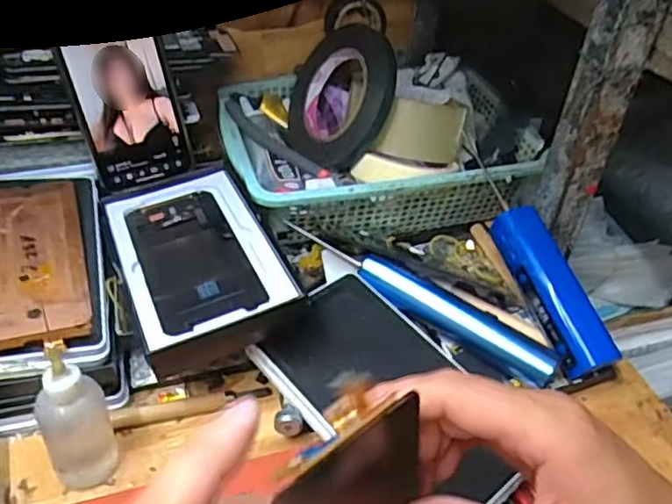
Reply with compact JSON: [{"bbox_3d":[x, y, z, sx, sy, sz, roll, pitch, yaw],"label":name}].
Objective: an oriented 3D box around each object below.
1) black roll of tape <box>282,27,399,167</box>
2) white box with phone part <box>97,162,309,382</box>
[{"bbox_3d":[-0.002,-0.134,0.572,0.023,0.117,0.137,4,4,-43],"label":"black roll of tape"},{"bbox_3d":[-0.097,-0.005,0.448,0.104,0.025,0.177,-15,45,-21],"label":"white box with phone part"}]

